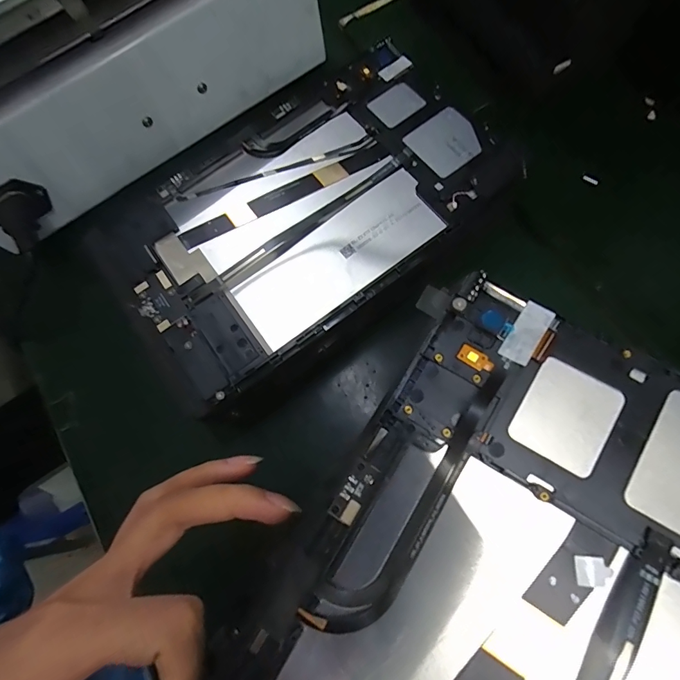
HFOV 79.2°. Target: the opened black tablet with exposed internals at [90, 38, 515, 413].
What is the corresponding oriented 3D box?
[{"bbox_3d":[-0.022,-0.085,0.260,0.236,0.008,0.149,-35,73,-6],"label":"opened black tablet with exposed internals"}]

